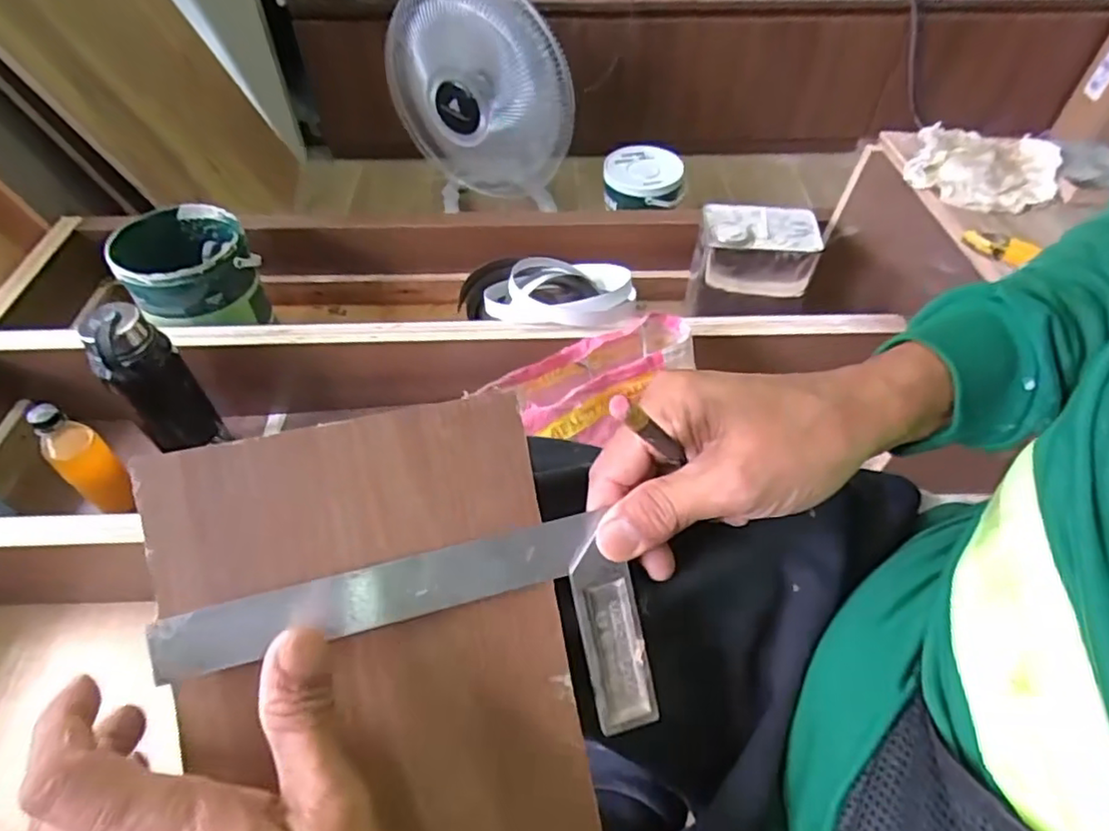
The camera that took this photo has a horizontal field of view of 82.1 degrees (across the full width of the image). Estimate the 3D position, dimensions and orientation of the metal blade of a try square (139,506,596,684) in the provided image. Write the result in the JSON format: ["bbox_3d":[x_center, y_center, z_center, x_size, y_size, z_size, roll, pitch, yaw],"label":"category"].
[{"bbox_3d":[-0.072,0.077,0.277,0.185,0.004,0.027,-12,91,-13],"label":"metal blade of a try square"}]

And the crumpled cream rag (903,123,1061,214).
[{"bbox_3d":[0.513,-0.302,0.766,0.177,0.037,0.158,-23,55,-17],"label":"crumpled cream rag"}]

